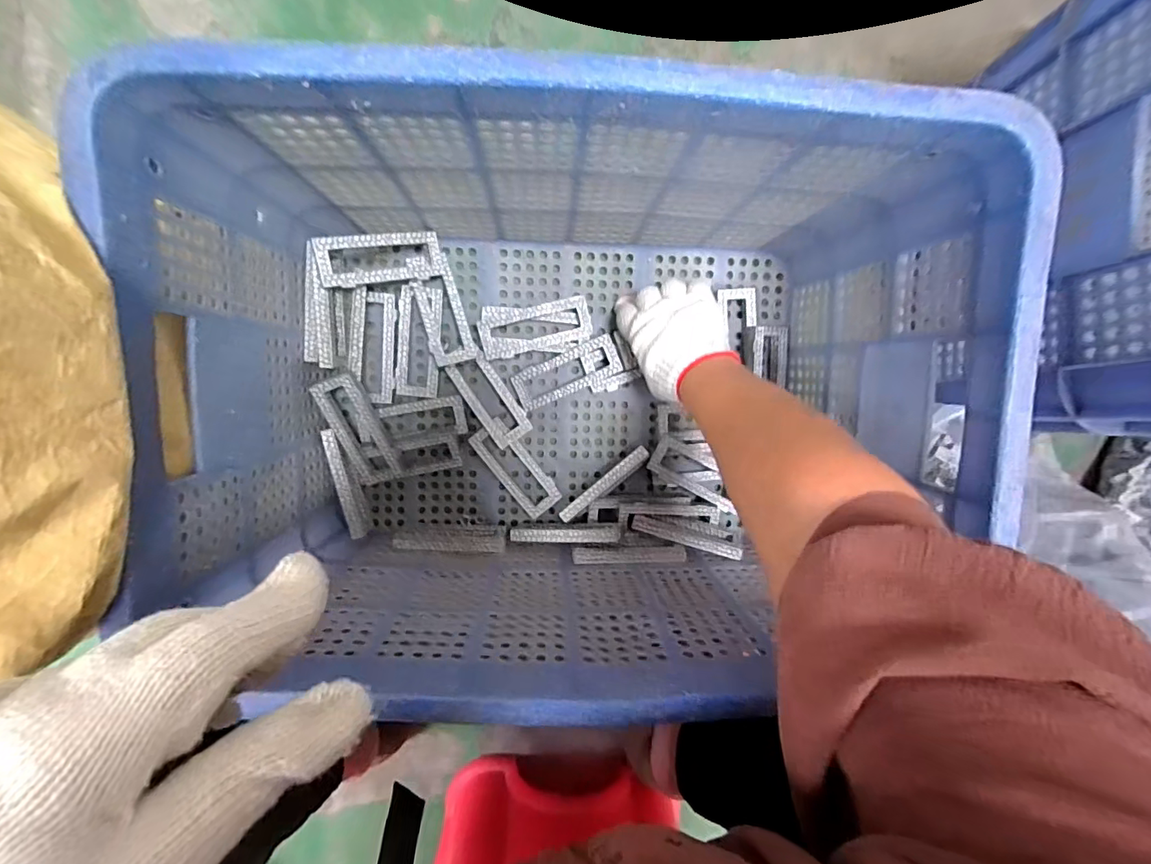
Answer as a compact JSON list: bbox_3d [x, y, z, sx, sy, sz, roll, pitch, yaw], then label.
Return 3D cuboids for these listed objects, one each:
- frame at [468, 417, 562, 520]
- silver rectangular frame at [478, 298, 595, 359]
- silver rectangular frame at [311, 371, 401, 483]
[{"bbox_3d":[-0.065,0.041,0.546,0.047,0.014,0.113,-39,97,0],"label":"frame"},{"bbox_3d":[-0.040,-0.104,0.515,0.113,0.006,0.043,-15,99,-2],"label":"silver rectangular frame"},{"bbox_3d":[-0.216,-0.002,0.503,0.043,0.021,0.113,-18,113,4],"label":"silver rectangular frame"}]

